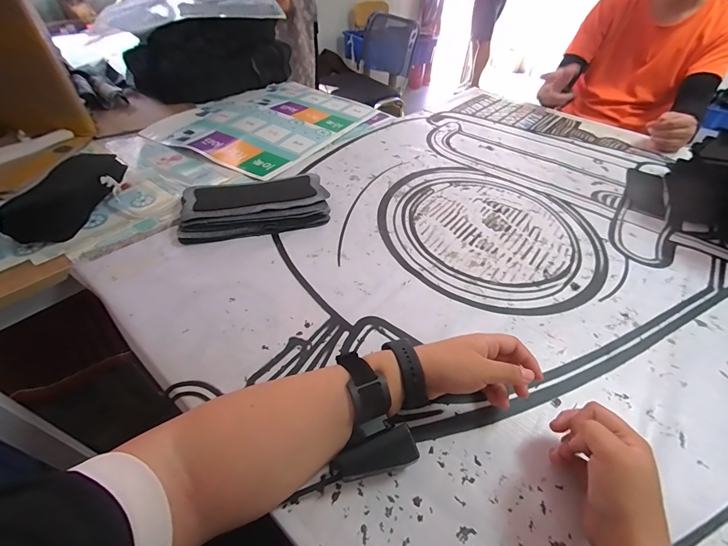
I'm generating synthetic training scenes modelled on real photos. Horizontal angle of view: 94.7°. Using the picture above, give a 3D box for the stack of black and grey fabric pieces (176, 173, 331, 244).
[{"bbox_3d":[-0.180,-0.115,0.560,0.231,0.041,0.116,-9,47,-12],"label":"stack of black and grey fabric pieces"}]

